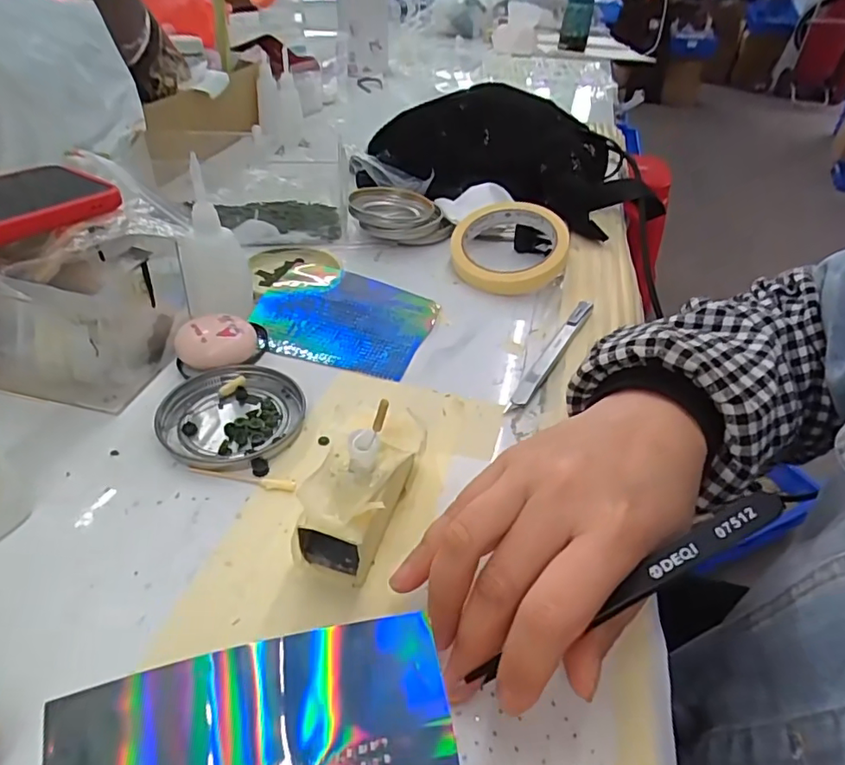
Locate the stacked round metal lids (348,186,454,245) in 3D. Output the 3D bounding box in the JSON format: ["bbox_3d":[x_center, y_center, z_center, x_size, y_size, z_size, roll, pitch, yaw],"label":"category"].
[{"bbox_3d":[-0.027,-0.157,0.512,0.084,0.029,0.081,3,40,-2],"label":"stacked round metal lids"}]

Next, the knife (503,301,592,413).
[{"bbox_3d":[0.091,-0.022,0.378,0.013,0.014,0.134,24,43,22],"label":"knife"}]

